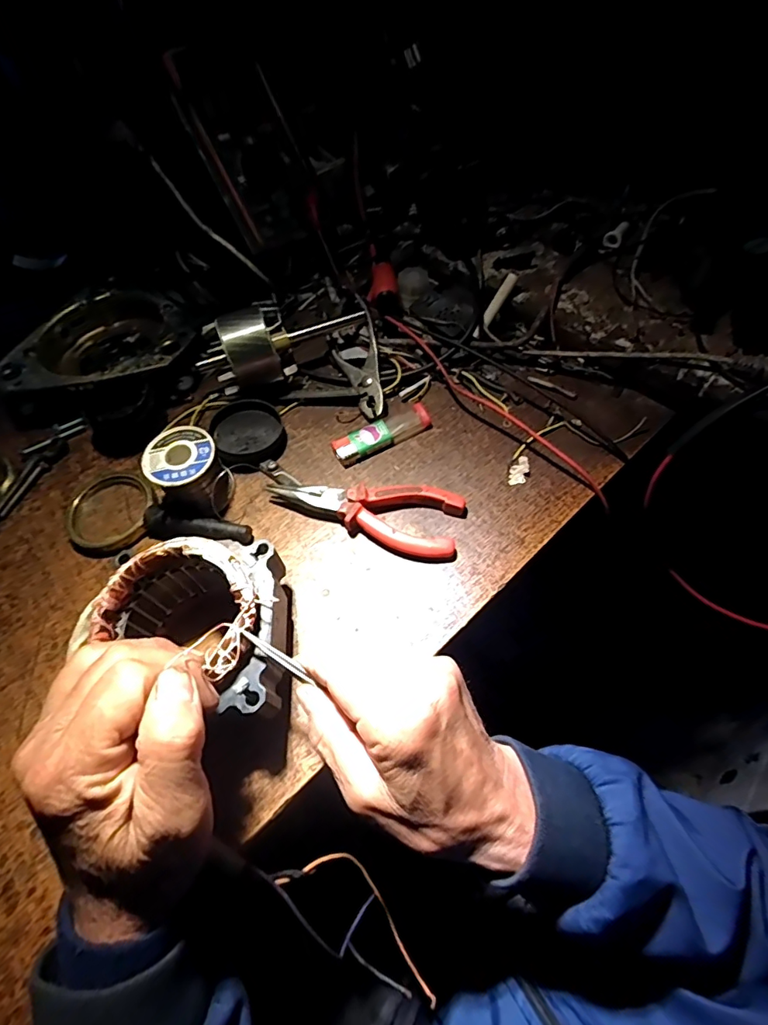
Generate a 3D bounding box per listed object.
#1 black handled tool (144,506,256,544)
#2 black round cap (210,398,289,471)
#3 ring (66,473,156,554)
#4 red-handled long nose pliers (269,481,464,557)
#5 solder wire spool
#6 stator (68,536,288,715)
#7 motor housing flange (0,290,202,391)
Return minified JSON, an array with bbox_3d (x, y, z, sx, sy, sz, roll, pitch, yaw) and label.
[{"bbox_3d":[-0.140,0.012,0.373,0.082,0.019,0.019,10,62,10],"label":"black handled tool"},{"bbox_3d":[-0.112,-0.065,0.416,0.056,0.015,0.062,-25,63,-10],"label":"black round cap"},{"bbox_3d":[-0.213,-0.004,0.388,0.067,0.010,0.071,-2,61,3],"label":"ring"},{"bbox_3d":[-0.014,-0.002,0.373,0.140,0.019,0.052,12,63,10],"label":"red-handled long nose pliers"},{"bbox_3d":[-0.144,-0.028,0.376,0.049,0.045,0.055,-39,66,-16],"label":"solder wire spool"},{"bbox_3d":[-0.112,0.071,0.297,0.113,0.073,0.096,-7,61,0],"label":"stator"},{"bbox_3d":[-0.251,-0.158,0.458,0.168,0.034,0.133,-3,61,2],"label":"motor housing flange"}]

